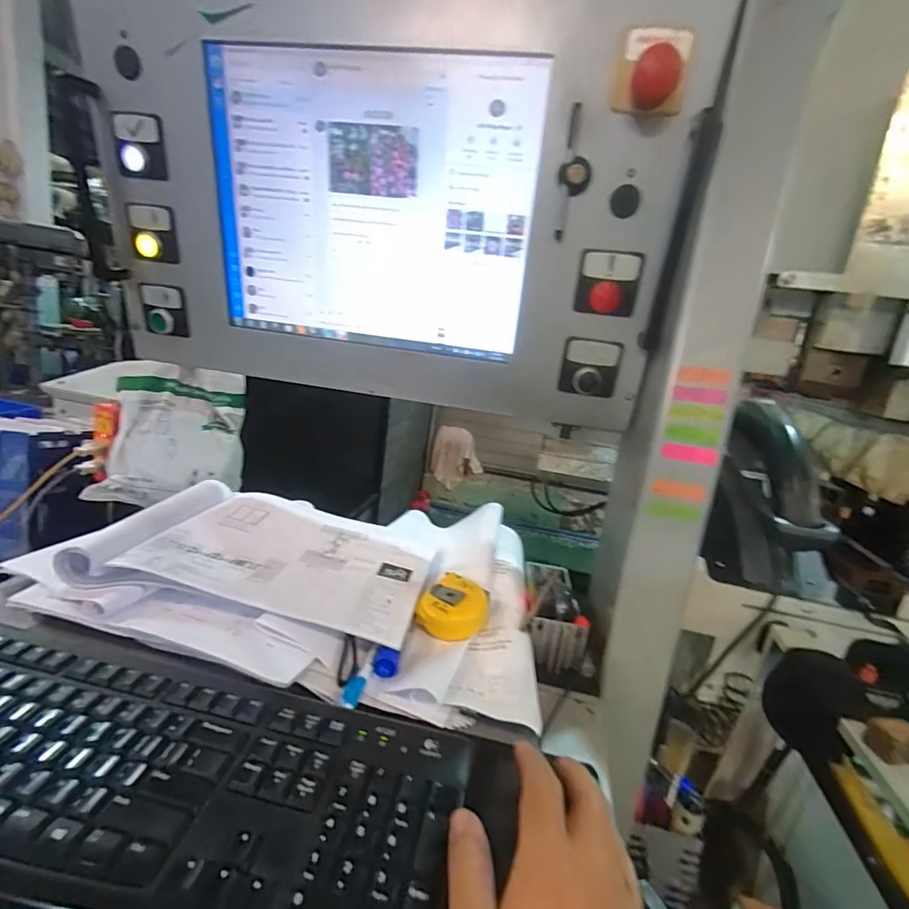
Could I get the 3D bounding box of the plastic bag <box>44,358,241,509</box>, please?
[{"bbox_3d":[-0.487,-0.036,0.809,0.234,0.205,0.145,-3,17,-34],"label":"plastic bag"}]

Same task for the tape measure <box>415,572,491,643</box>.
[{"bbox_3d":[-0.001,0.154,0.489,0.067,0.036,0.070,10,14,9],"label":"tape measure"}]

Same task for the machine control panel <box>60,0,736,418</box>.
[{"bbox_3d":[-0.098,-0.249,0.494,0.624,0.364,0.095,10,14,12],"label":"machine control panel"}]

